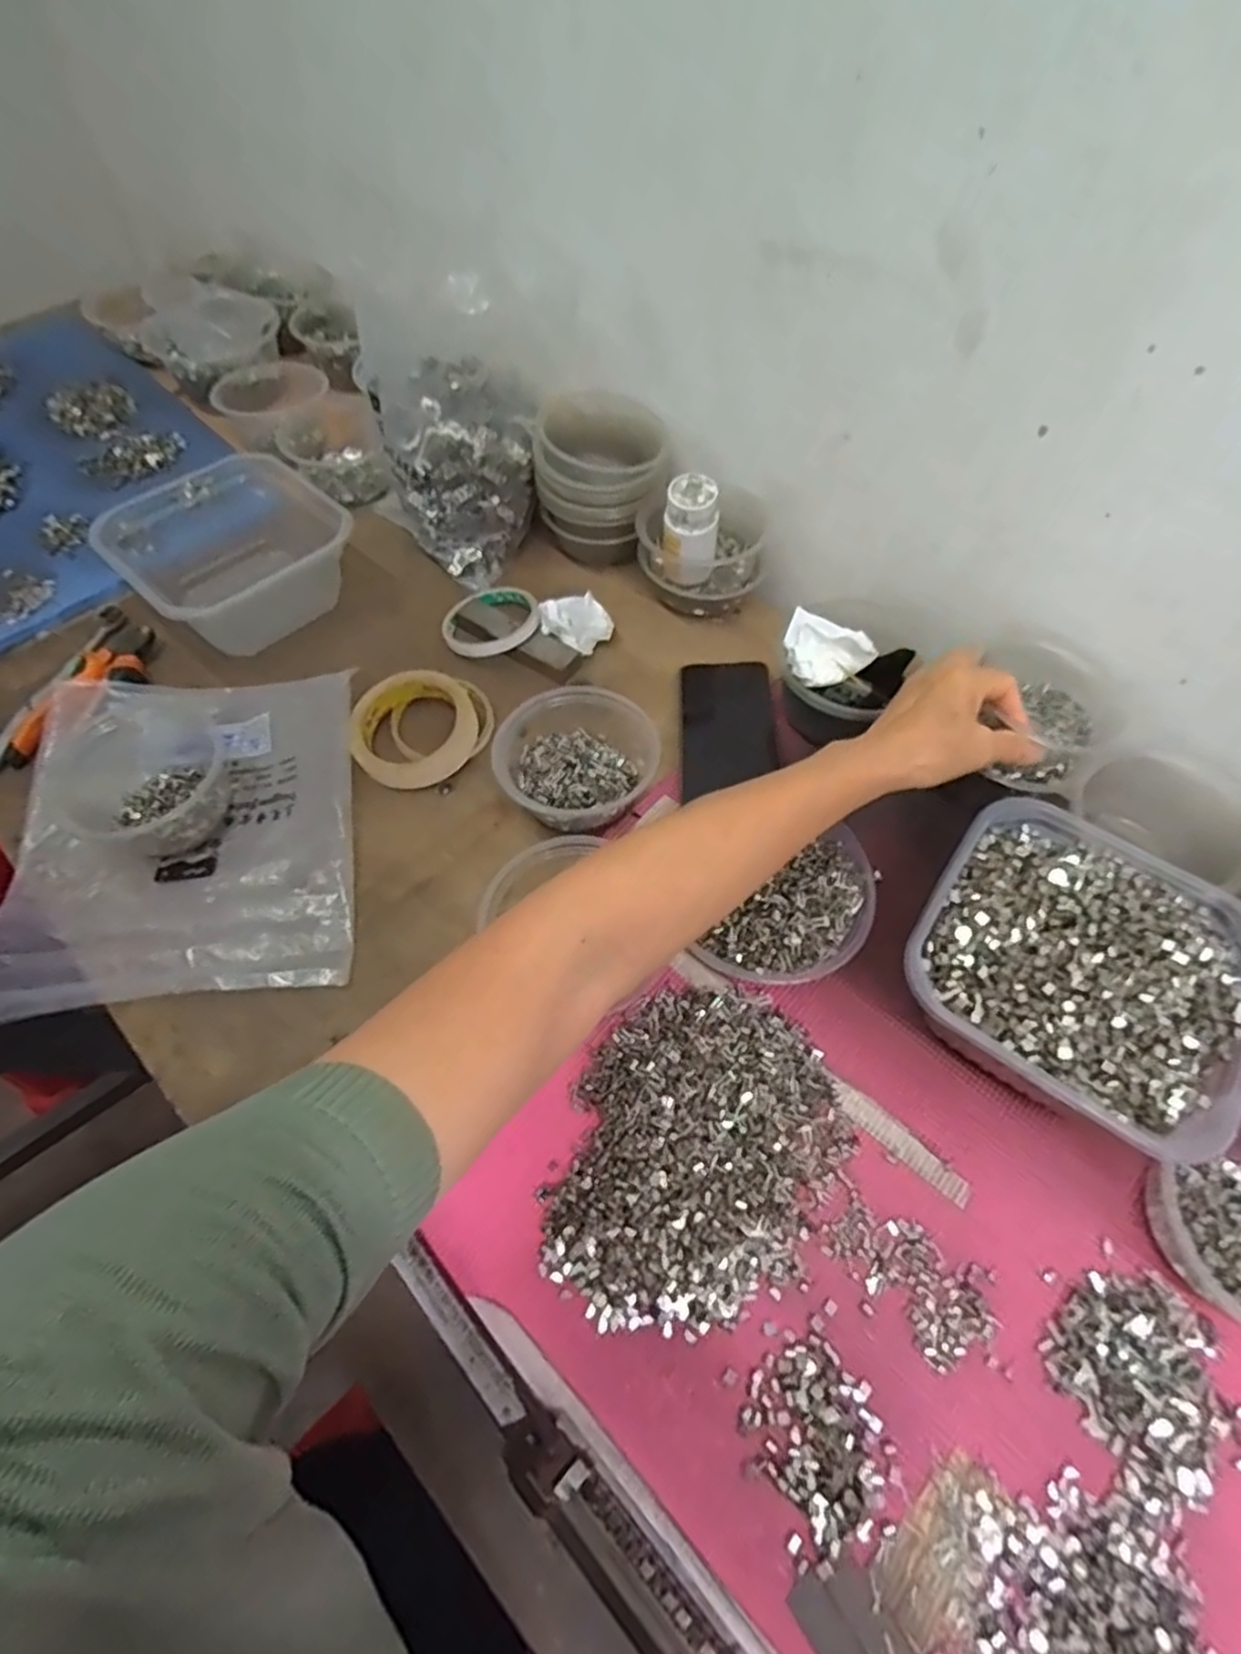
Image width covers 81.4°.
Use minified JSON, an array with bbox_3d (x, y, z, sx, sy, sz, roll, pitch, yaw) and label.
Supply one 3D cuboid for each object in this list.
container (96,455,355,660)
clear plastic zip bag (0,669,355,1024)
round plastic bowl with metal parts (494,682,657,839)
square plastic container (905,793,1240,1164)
[{"bbox_3d":[-0.328,-0.244,0.637,0.170,0.077,0.180,38,65,20],"label":"container"},{"bbox_3d":[-0.317,-0.004,0.525,0.232,0.034,0.258,-6,59,-5],"label":"clear plastic zip bag"},{"bbox_3d":[-0.032,-0.049,0.539,0.115,0.052,0.116,1,59,-1],"label":"round plastic bowl with metal parts"},{"bbox_3d":[0.272,0.080,0.437,0.174,0.070,0.178,31,63,17],"label":"square plastic container"}]

